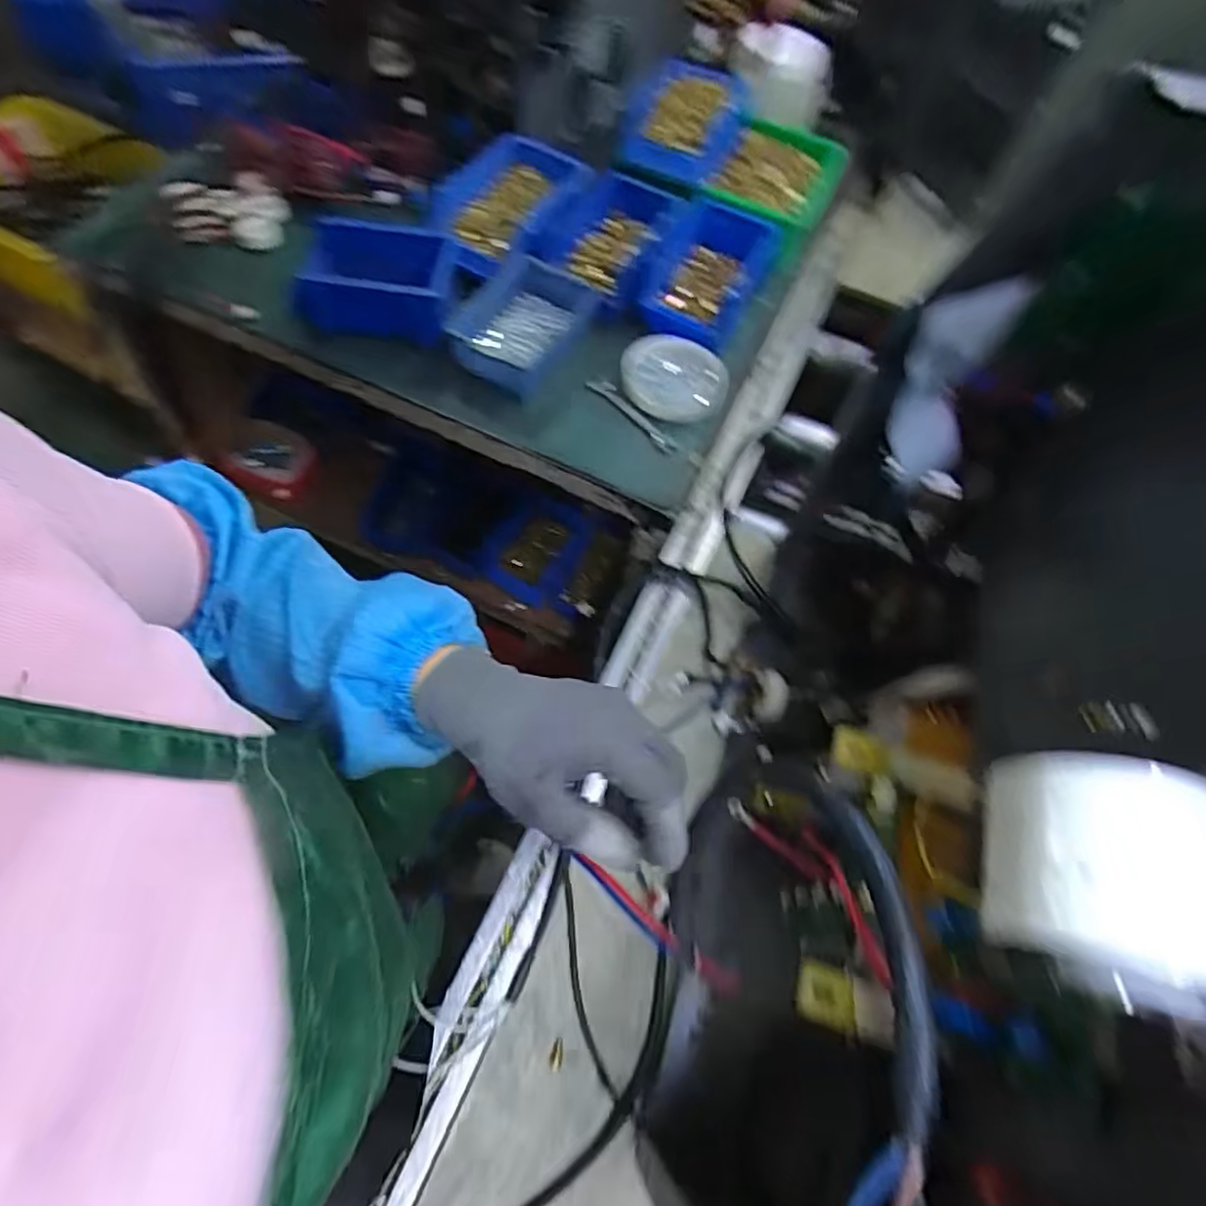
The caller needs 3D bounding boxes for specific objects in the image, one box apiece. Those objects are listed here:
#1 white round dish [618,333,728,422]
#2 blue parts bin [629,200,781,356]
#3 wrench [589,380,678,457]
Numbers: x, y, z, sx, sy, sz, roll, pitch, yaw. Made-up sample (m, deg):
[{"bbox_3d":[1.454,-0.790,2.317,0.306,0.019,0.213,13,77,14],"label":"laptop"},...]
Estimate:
[{"bbox_3d":[0.080,-0.251,0.722,0.114,0.030,0.095,19,64,5],"label":"white round dish"},{"bbox_3d":[0.126,-0.388,0.760,0.117,0.054,0.181,24,64,8],"label":"blue parts bin"},{"bbox_3d":[0.033,-0.203,0.700,0.022,0.012,0.126,-39,70,-21],"label":"wrench"}]

